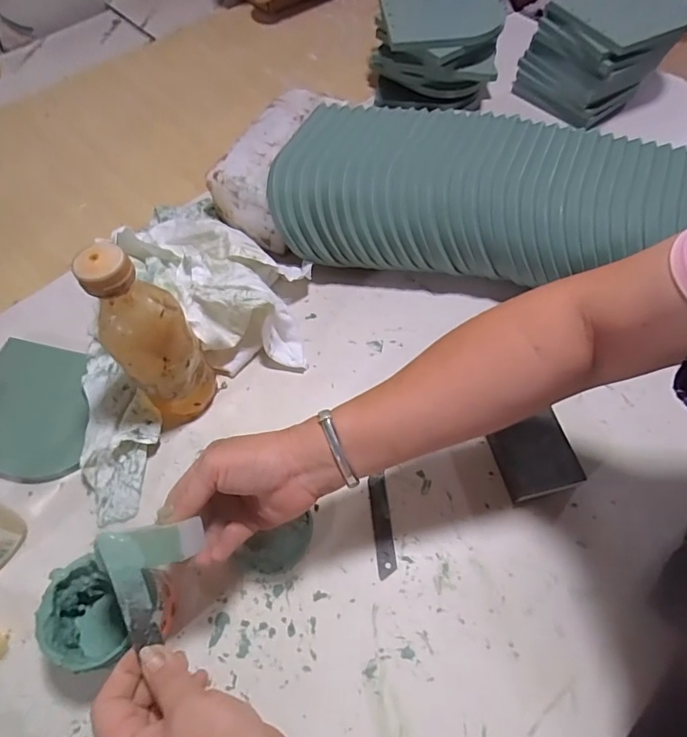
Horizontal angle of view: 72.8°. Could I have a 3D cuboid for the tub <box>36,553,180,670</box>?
[{"bbox_3d":[-0.188,0.199,0.379,0.077,0.077,0.072,-1,60,2],"label":"tub"}]

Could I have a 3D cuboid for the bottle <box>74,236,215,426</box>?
[{"bbox_3d":[-0.172,-0.022,0.427,0.069,0.214,0.068,-24,62,-11],"label":"bottle"}]

